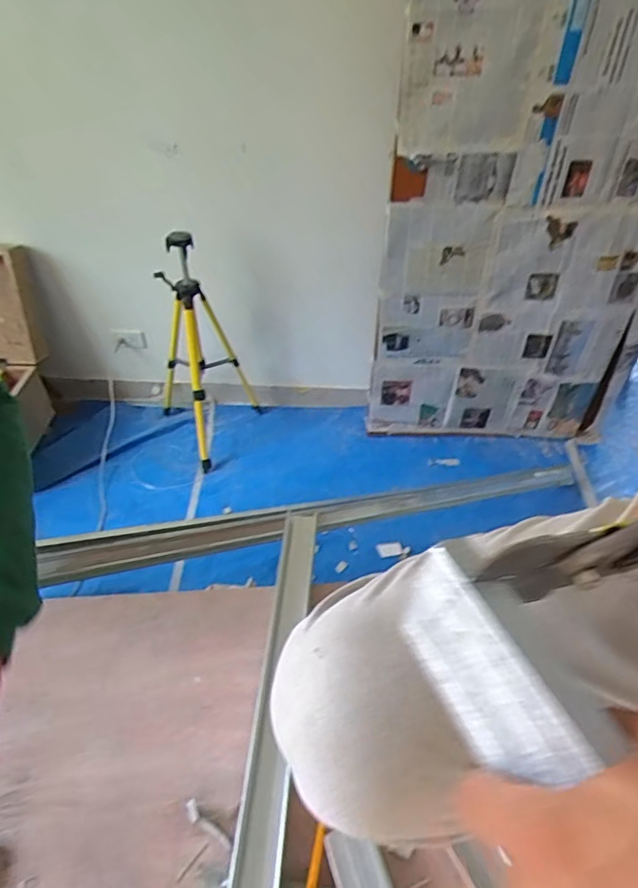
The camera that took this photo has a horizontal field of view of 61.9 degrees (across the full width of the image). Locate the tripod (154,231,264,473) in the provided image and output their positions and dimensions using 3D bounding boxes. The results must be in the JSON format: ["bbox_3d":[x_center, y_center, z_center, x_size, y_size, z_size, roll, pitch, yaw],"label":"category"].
[{"bbox_3d":[-0.383,-0.332,1.814,0.351,0.765,0.381,-13,46,-15],"label":"tripod"}]

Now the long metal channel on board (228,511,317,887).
[{"bbox_3d":[-0.051,0.345,0.609,0.058,0.044,0.655,4,44,3],"label":"long metal channel on board"}]

